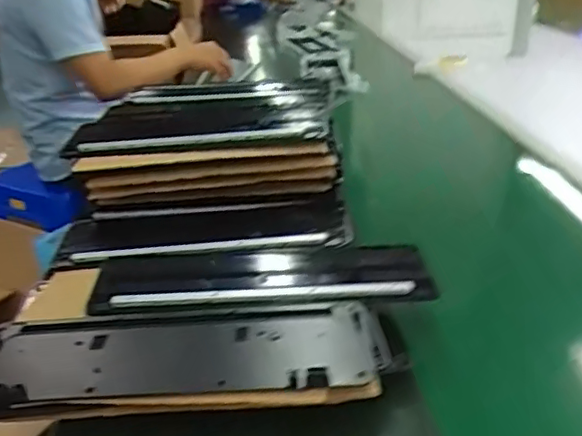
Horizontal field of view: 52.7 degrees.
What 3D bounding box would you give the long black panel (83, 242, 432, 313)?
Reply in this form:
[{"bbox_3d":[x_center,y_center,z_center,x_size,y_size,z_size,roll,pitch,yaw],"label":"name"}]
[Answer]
[{"bbox_3d":[-0.037,0.063,0.636,0.363,0.020,0.111,-1,26,0],"label":"long black panel"}]

